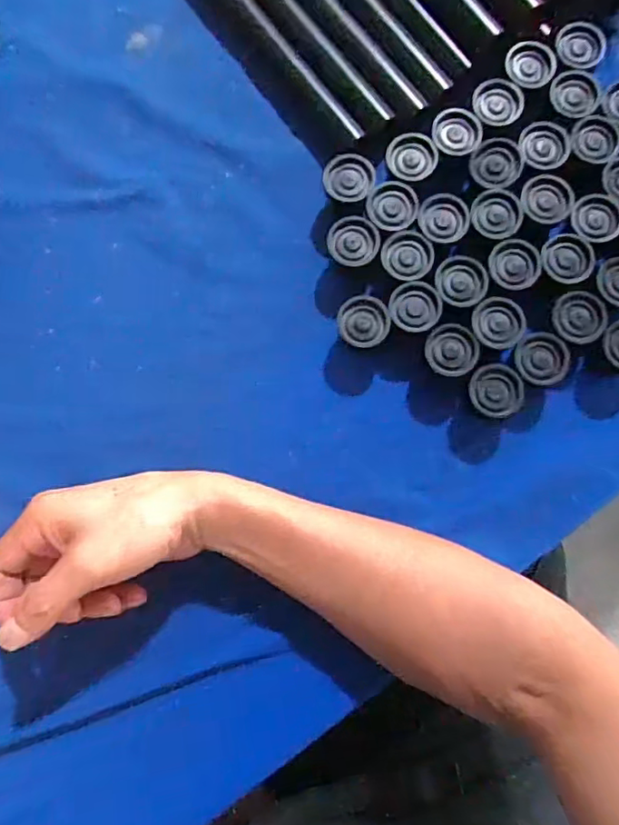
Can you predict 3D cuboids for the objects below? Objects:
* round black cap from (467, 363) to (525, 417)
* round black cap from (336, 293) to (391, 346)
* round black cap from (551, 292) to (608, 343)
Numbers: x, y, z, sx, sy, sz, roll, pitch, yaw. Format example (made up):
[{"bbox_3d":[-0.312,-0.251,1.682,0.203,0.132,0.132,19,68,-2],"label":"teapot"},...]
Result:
[{"bbox_3d":[0.123,-0.014,0.369,0.035,0.007,0.034,0,98,-2],"label":"round black cap"},{"bbox_3d":[0.037,-0.060,0.390,0.034,0.028,0.033,0,82,1],"label":"round black cap"},{"bbox_3d":[0.179,-0.063,0.377,0.030,0.019,0.034,-12,82,-1],"label":"round black cap"}]

